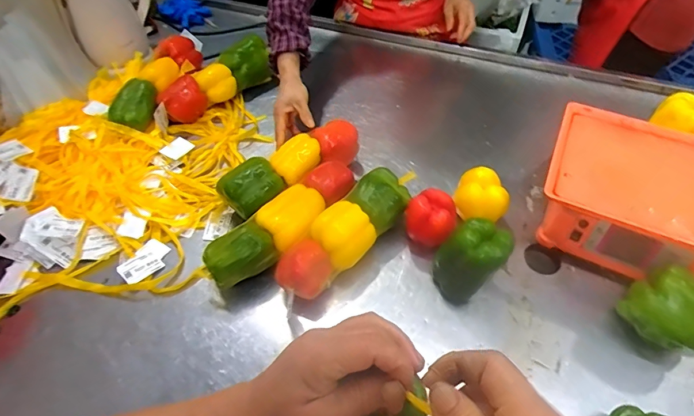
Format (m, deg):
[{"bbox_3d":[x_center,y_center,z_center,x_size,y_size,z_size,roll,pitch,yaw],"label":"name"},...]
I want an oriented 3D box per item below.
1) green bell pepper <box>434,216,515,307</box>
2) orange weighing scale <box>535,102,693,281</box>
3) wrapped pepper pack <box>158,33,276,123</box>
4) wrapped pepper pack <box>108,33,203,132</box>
[{"bbox_3d":[0.185,0.075,0.608,0.092,0.116,0.091,-24,55,-16],"label":"green bell pepper"},{"bbox_3d":[0.476,-0.020,0.664,0.297,0.109,0.240,23,56,18],"label":"orange weighing scale"},{"bbox_3d":[-0.288,-0.291,0.925,0.281,0.084,0.071,-37,60,-24],"label":"wrapped pepper pack"},{"bbox_3d":[-0.409,-0.283,0.905,0.076,0.076,0.290,11,53,10],"label":"wrapped pepper pack"}]

